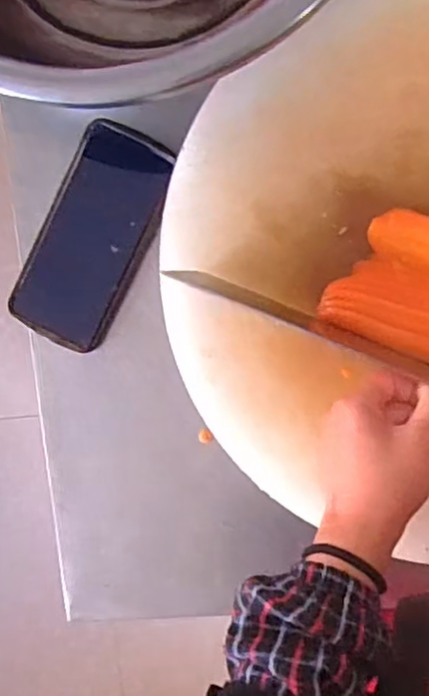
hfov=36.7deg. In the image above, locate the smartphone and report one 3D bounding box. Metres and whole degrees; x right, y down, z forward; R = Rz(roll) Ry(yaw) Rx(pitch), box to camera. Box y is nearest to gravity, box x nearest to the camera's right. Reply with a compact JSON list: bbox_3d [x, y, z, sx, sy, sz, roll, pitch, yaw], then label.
[{"bbox_3d":[-0.091,-0.083,0.487,0.078,0.017,0.165,27,97,5],"label":"smartphone"}]

